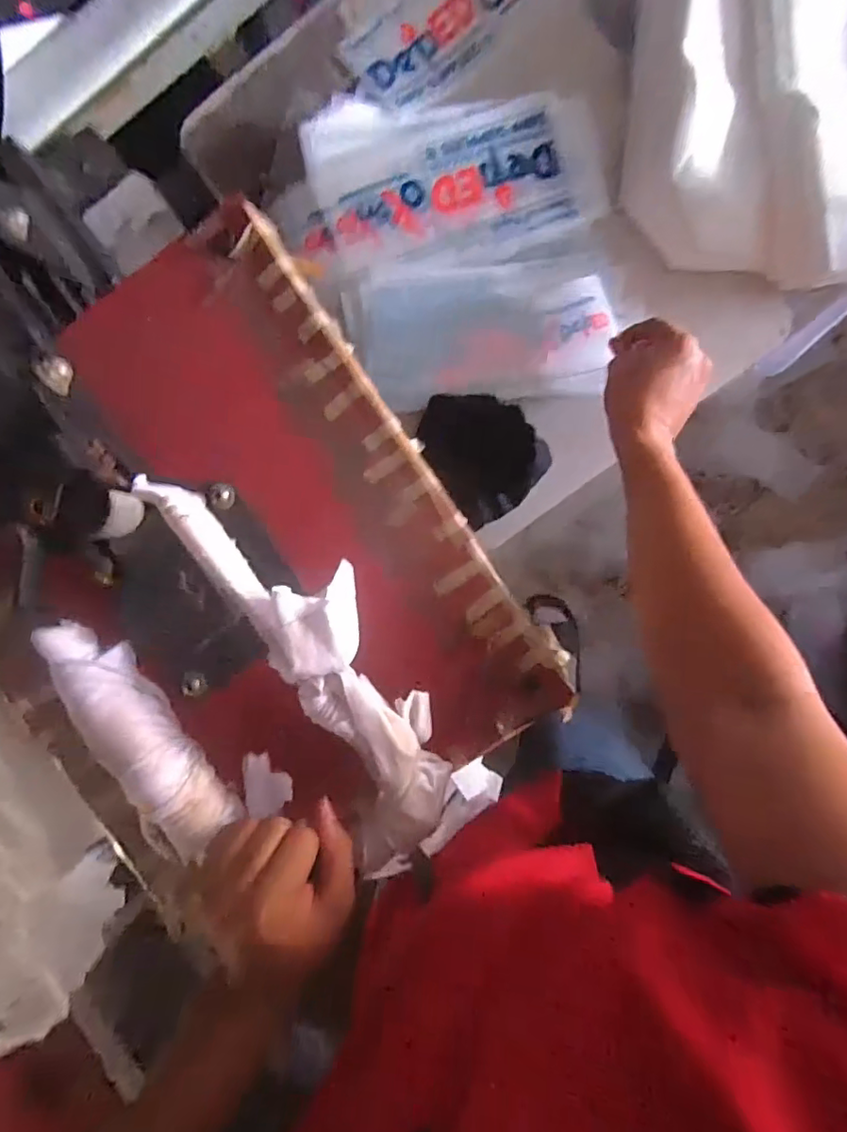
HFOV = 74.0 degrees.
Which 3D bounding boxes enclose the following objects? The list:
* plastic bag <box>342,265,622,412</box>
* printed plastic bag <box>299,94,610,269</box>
[{"bbox_3d":[0.051,-0.243,0.572,0.271,0.062,0.135,-7,93,5],"label":"plastic bag"},{"bbox_3d":[0.028,-0.386,0.555,0.289,0.029,0.145,-3,93,5],"label":"printed plastic bag"}]

